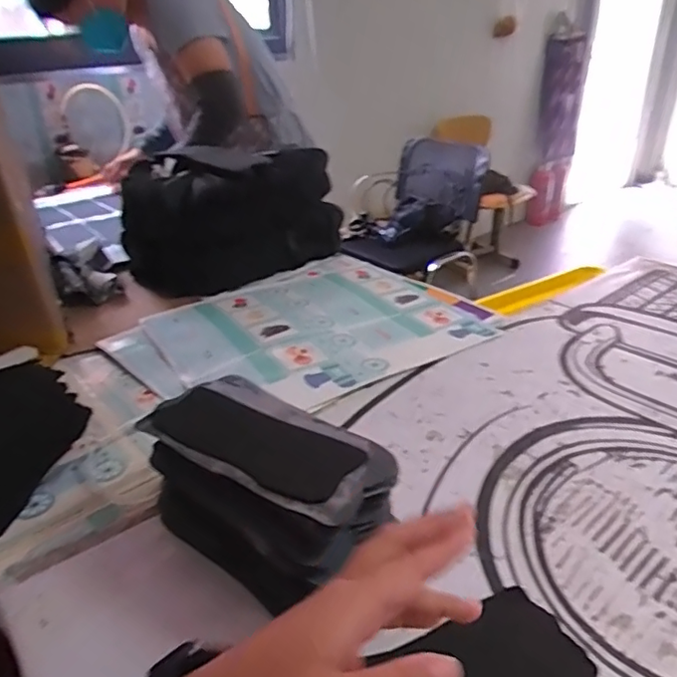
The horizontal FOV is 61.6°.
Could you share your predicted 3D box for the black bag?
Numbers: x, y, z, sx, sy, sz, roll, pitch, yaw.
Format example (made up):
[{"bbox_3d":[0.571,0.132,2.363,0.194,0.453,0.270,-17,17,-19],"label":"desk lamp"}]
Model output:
[{"bbox_3d":[-0.193,-0.245,1.096,0.197,0.222,0.371,22,38,36],"label":"black bag"}]

